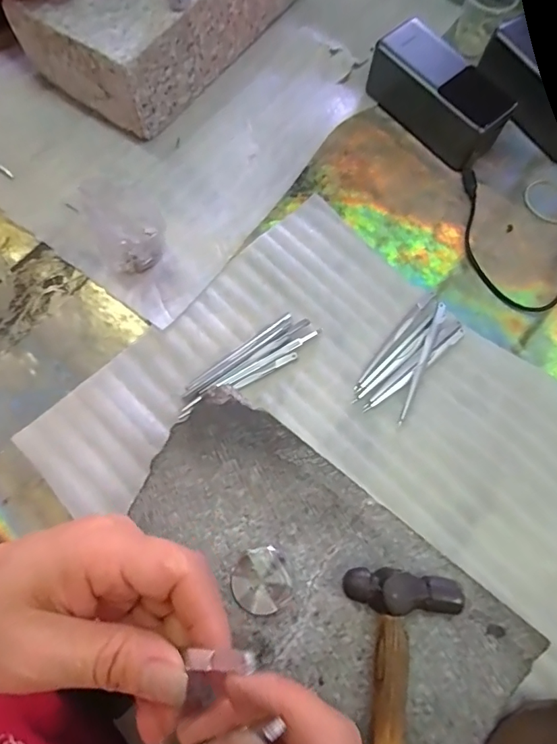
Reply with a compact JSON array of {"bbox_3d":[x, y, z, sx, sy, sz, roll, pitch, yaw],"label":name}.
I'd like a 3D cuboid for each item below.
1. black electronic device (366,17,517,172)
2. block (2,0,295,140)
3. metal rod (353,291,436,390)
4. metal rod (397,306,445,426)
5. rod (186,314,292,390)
[{"bbox_3d":[0.146,-0.254,0.416,0.056,0.051,0.130,-42,79,-12],"label":"black electronic device"},{"bbox_3d":[-0.105,-0.350,0.419,0.139,0.078,0.245,34,76,8],"label":"block"},{"bbox_3d":[0.095,-0.029,0.369,0.007,0.004,0.109,40,76,9],"label":"metal rod"},{"bbox_3d":[0.116,-0.009,0.362,0.008,0.004,0.109,22,74,5],"label":"metal rod"},{"bbox_3d":[-0.031,-0.017,0.361,0.101,0.004,0.005,-36,78,-11],"label":"rod"}]

